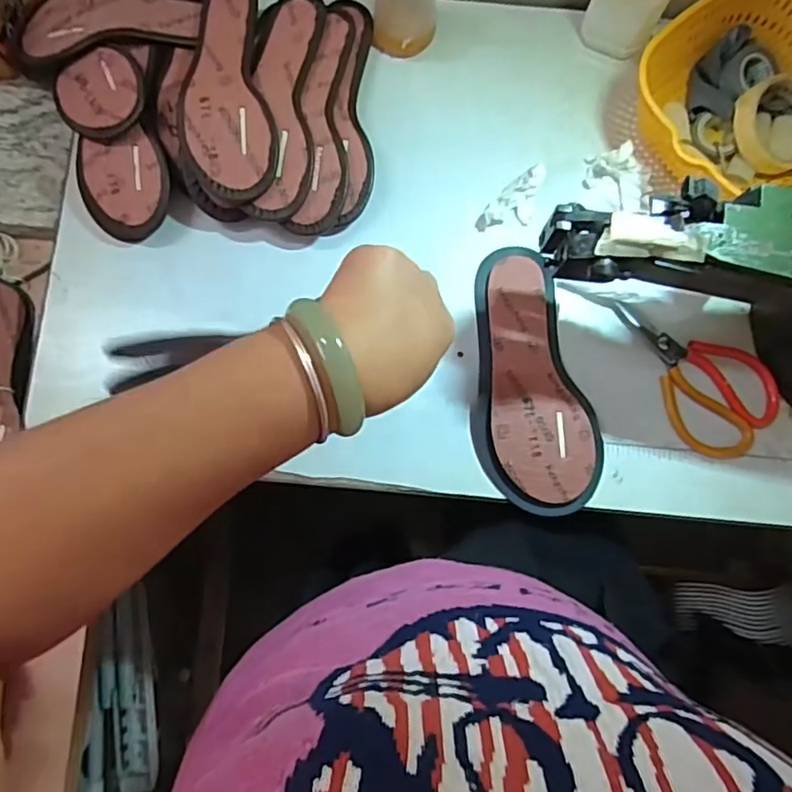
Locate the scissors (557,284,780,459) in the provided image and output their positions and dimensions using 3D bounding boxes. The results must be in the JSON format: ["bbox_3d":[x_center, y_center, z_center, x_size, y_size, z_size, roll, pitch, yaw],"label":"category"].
[{"bbox_3d":[0.272,-0.042,0.580,0.097,0.014,0.221,-39,82,-7],"label":"scissors"}]

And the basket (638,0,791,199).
[{"bbox_3d":[0.339,-0.279,0.582,0.216,0.085,0.206,-20,80,-4],"label":"basket"}]

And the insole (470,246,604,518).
[{"bbox_3d":[0.121,-0.015,0.574,0.108,0.030,0.254,-14,79,-1],"label":"insole"}]

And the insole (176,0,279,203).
[{"bbox_3d":[-0.169,-0.306,0.575,0.087,0.028,0.237,-10,80,-2],"label":"insole"}]

